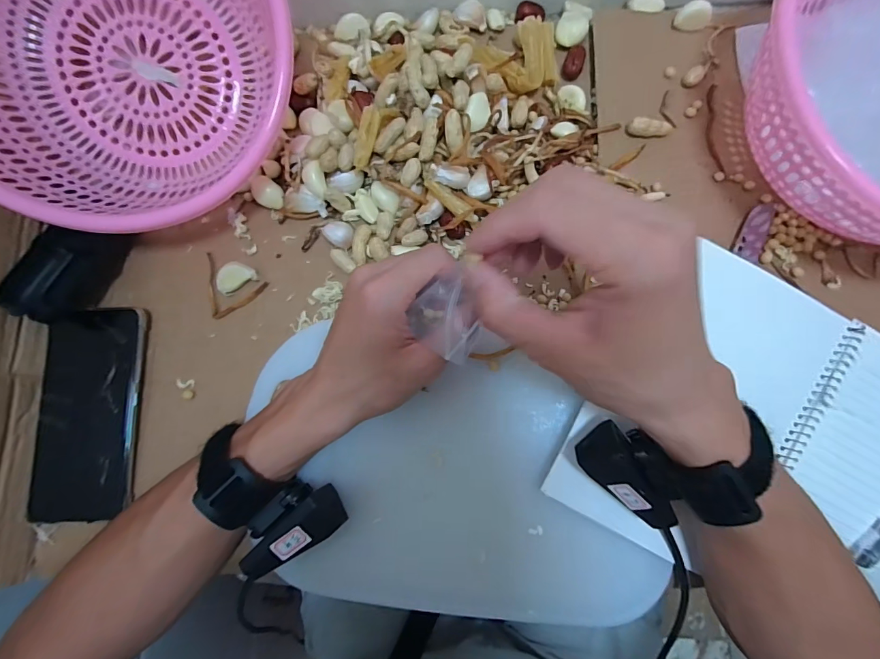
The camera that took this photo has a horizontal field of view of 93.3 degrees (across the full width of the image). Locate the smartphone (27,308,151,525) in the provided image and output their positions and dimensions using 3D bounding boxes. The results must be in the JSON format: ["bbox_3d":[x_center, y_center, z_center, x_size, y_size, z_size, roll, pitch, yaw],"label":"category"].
[{"bbox_3d":[-0.279,0.065,0.329,0.079,0.012,0.160,-3,80,3],"label":"smartphone"}]

